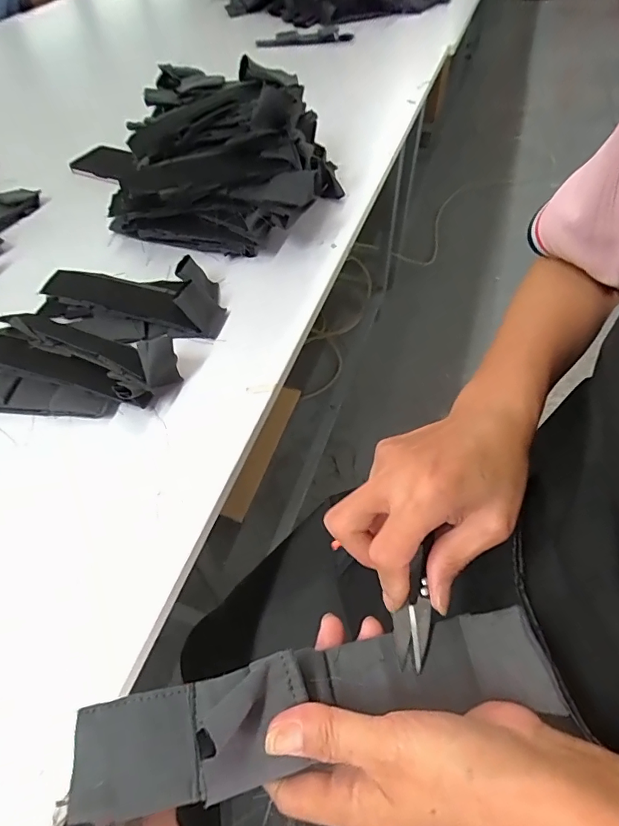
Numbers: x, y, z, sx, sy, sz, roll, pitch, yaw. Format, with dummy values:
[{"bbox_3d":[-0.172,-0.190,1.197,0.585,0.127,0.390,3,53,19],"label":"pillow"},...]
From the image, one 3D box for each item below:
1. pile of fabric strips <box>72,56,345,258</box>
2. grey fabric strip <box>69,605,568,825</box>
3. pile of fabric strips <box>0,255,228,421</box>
[{"bbox_3d":[-0.111,-0.311,0.569,0.257,0.148,0.185,14,54,12],"label":"pile of fabric strips"},{"bbox_3d":[-0.002,0.132,0.211,0.207,0.037,0.046,-12,55,-5],"label":"grey fabric strip"},{"bbox_3d":[-0.240,-0.089,0.475,0.283,0.057,0.194,2,52,3],"label":"pile of fabric strips"}]

